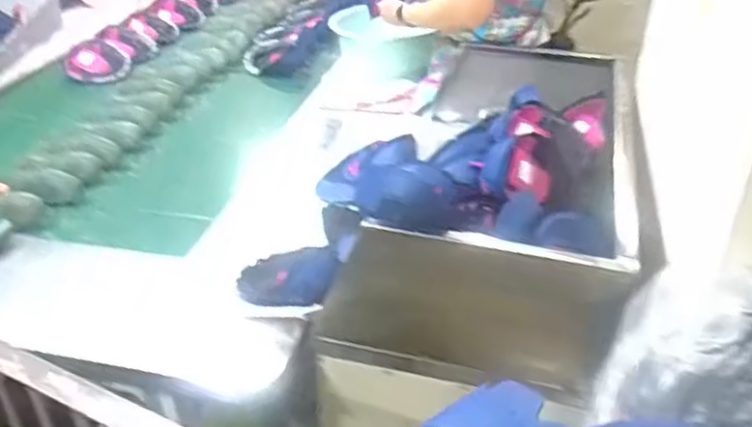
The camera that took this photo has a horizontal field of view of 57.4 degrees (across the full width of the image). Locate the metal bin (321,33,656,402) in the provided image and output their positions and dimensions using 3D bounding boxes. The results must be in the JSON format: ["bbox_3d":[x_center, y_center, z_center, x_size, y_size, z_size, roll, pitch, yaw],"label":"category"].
[{"bbox_3d":[0.198,-0.067,1.178,0.367,0.220,0.719,8,35,12],"label":"metal bin"}]

